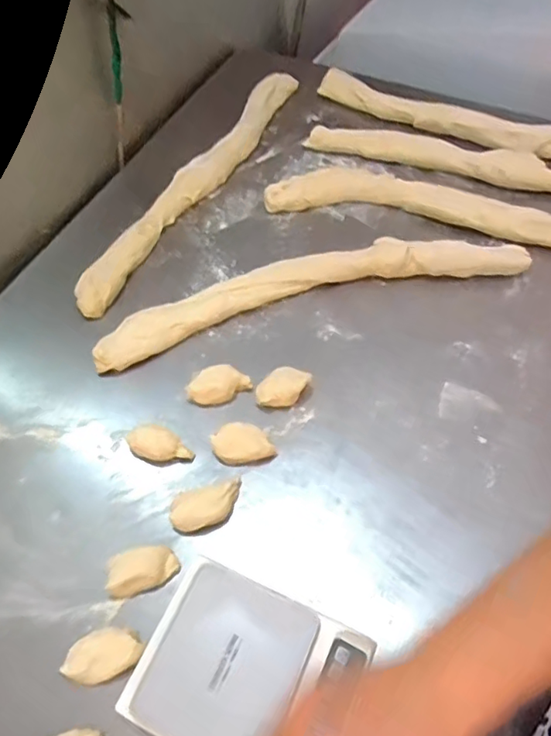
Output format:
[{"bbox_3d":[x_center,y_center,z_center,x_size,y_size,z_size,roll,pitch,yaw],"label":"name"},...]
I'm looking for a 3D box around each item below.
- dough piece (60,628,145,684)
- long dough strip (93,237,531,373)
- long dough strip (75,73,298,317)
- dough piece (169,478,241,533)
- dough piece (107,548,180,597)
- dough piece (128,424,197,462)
[{"bbox_3d":[-0.157,0.266,0.532,0.070,0.024,0.041,-10,57,-2],"label":"dough piece"},{"bbox_3d":[0.046,-0.100,0.744,0.564,0.037,0.090,-14,57,-5],"label":"long dough strip"},{"bbox_3d":[-0.116,-0.288,0.870,0.059,0.031,0.565,23,62,18],"label":"long dough strip"},{"bbox_3d":[-0.070,0.143,0.595,0.078,0.035,0.034,-24,58,-11],"label":"dough piece"},{"bbox_3d":[-0.132,0.202,0.573,0.066,0.033,0.043,-17,57,-6],"label":"dough piece"},{"bbox_3d":[-0.128,0.085,0.641,0.073,0.038,0.039,19,61,16],"label":"dough piece"}]

